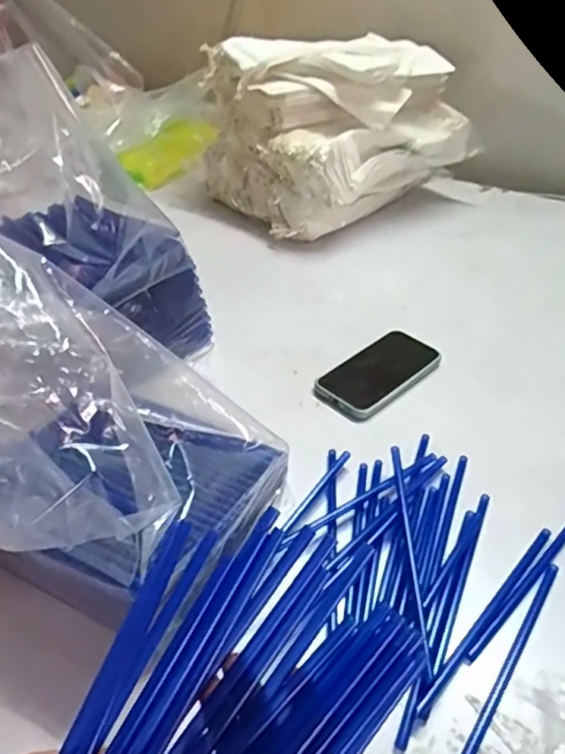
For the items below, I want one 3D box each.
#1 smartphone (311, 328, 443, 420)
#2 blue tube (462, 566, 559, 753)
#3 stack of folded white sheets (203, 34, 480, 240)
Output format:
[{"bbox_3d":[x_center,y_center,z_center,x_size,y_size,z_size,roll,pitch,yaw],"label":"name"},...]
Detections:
[{"bbox_3d":[0.116,-0.007,0.704,0.082,0.011,0.161,32,48,30],"label":"smartphone"},{"bbox_3d":[0.168,0.219,0.445,0.008,0.004,0.219,28,46,26],"label":"blue tube"},{"bbox_3d":[0.101,-0.424,1.024,0.391,0.229,0.285,-23,47,-27],"label":"stack of folded white sheets"}]

